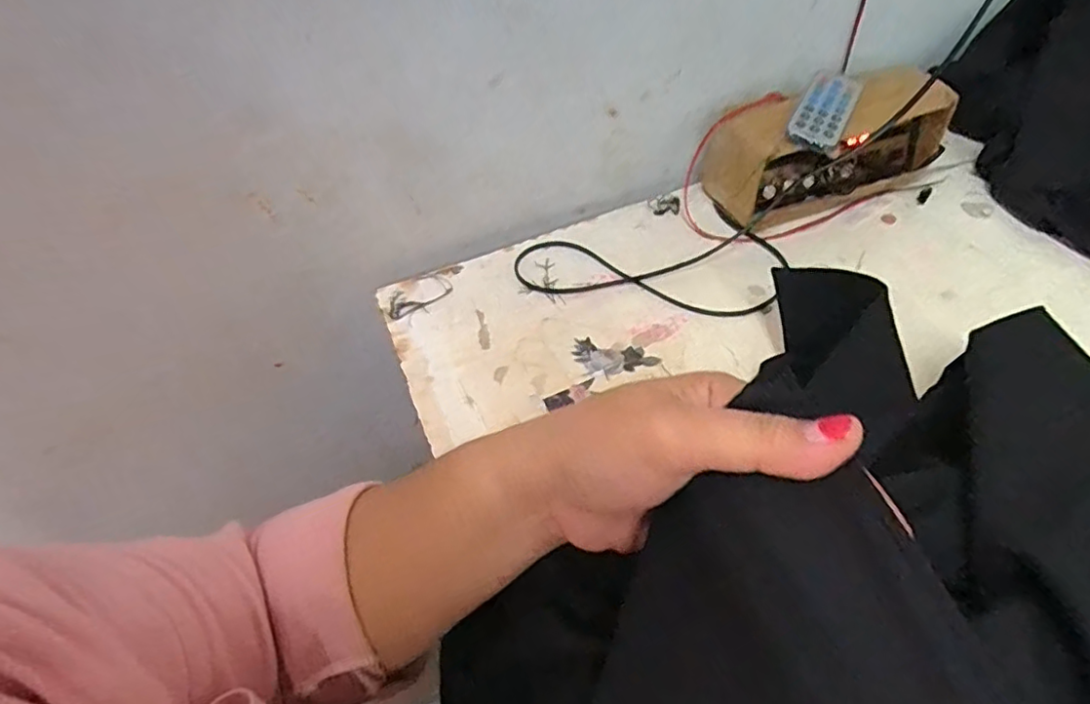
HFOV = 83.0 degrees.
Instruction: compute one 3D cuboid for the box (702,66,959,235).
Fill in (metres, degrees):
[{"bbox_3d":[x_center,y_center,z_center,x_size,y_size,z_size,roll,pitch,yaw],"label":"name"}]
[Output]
[{"bbox_3d":[0.234,-0.172,0.519,0.183,0.089,0.082,-20,50,-11],"label":"box"}]

